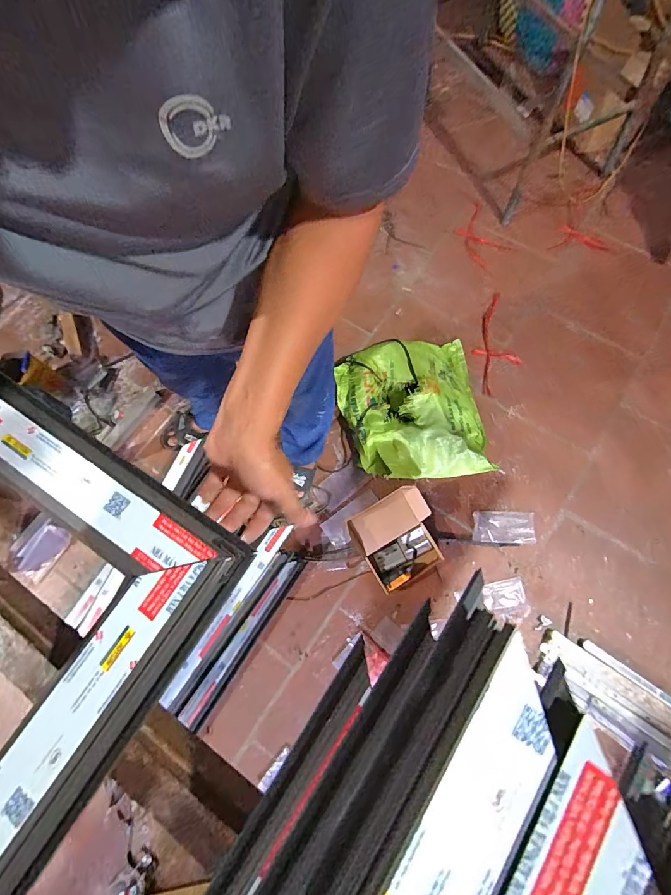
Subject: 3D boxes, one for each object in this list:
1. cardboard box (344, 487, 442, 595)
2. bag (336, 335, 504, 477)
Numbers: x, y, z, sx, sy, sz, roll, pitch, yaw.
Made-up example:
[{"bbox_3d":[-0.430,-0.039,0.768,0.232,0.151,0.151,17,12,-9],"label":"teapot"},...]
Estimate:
[{"bbox_3d":[0.180,0.264,1.134,0.221,0.142,0.234,-31,75,-7],"label":"cardboard box"},{"bbox_3d":[0.231,-0.135,1.227,0.432,0.137,0.468,-6,73,0],"label":"bag"}]

